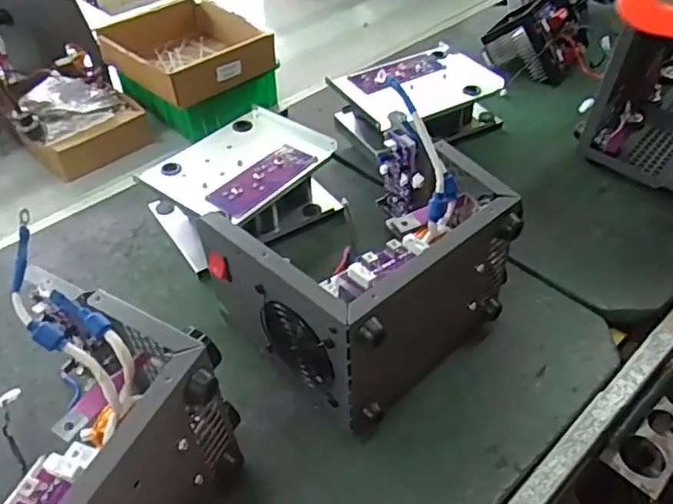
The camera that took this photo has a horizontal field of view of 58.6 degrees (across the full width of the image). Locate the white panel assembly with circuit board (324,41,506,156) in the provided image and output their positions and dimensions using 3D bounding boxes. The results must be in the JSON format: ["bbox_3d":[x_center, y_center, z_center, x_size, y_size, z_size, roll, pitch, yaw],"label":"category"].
[{"bbox_3d":[0.118,-0.210,0.845,0.211,0.082,0.141,-19,47,-16],"label":"white panel assembly with circuit board"}]

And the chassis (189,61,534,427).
[{"bbox_3d":[0.033,0.013,0.559,0.225,0.148,0.185,-33,52,-28],"label":"chassis"}]

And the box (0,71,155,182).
[{"bbox_3d":[-0.392,-0.202,0.884,0.166,0.071,0.211,-29,50,-25],"label":"box"}]

